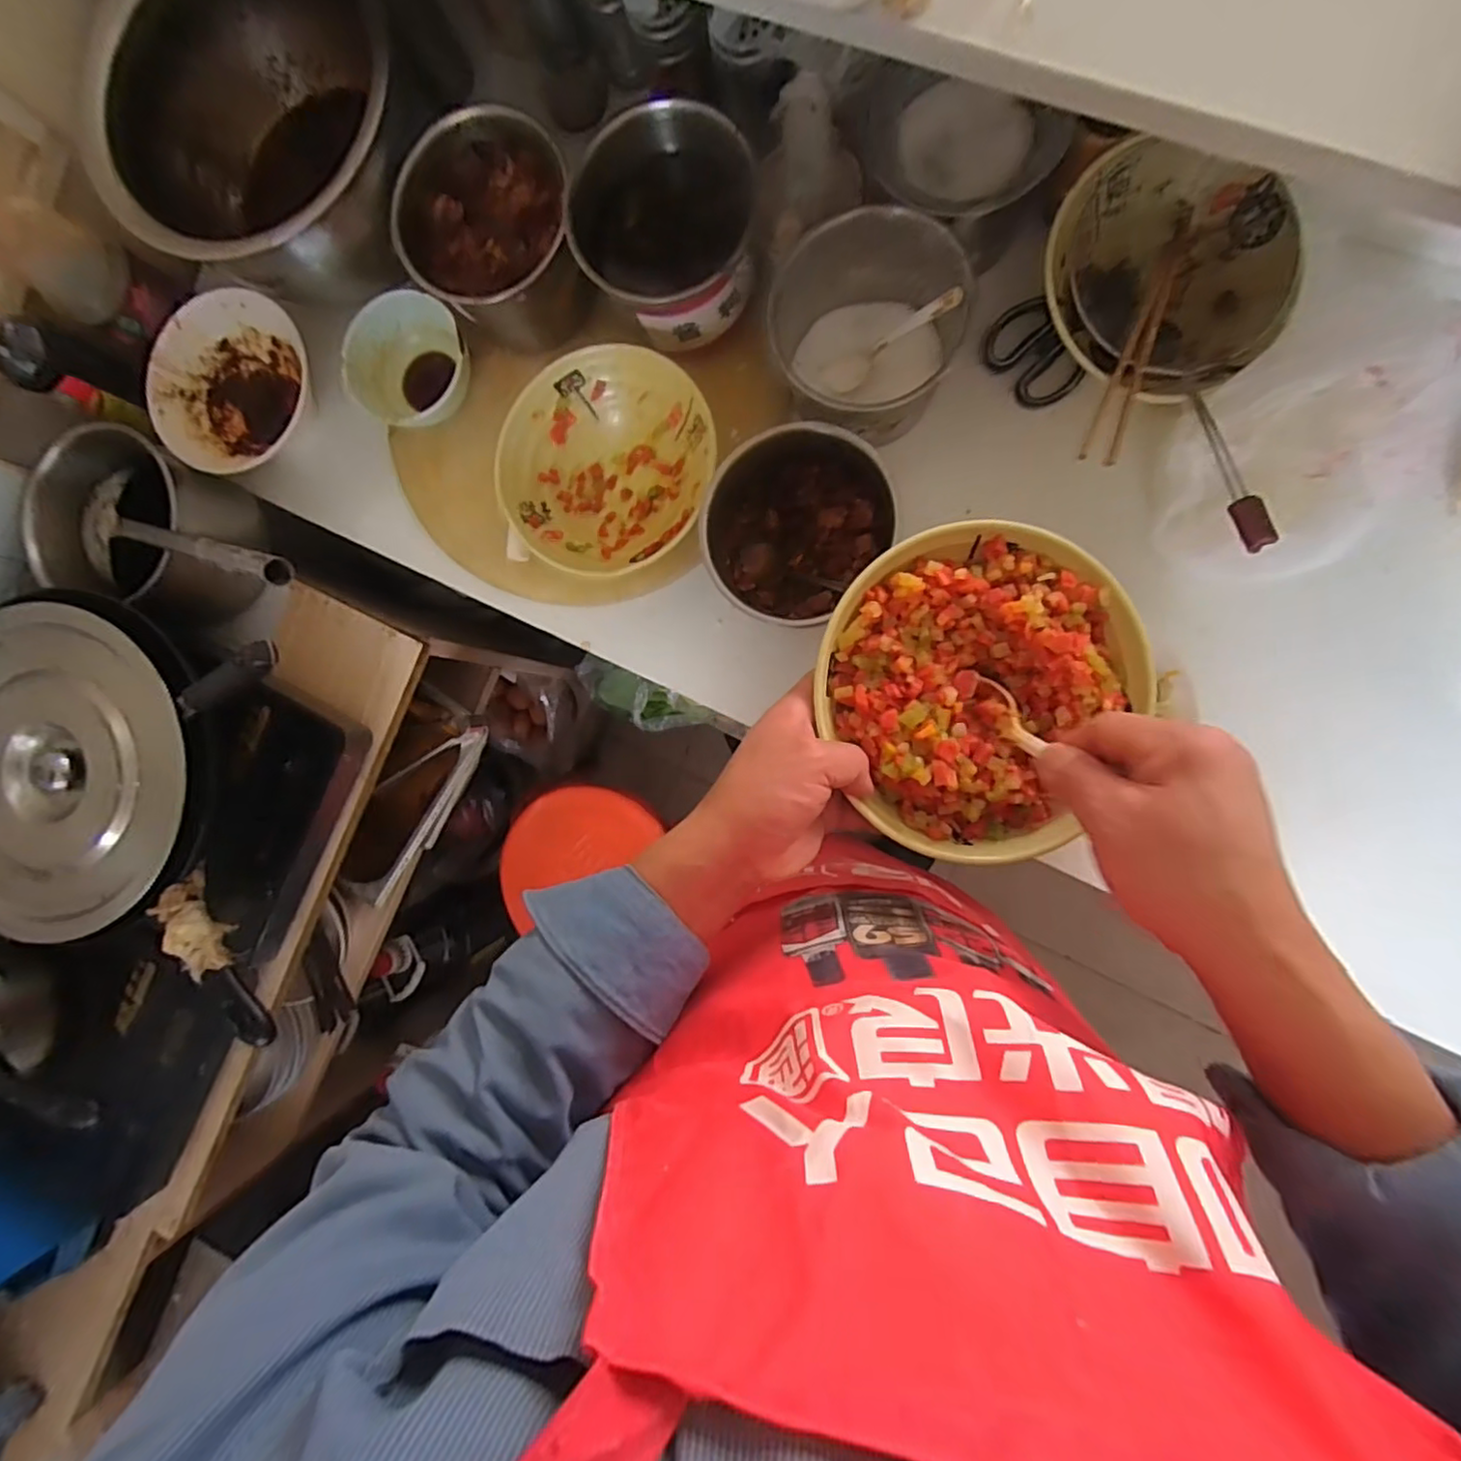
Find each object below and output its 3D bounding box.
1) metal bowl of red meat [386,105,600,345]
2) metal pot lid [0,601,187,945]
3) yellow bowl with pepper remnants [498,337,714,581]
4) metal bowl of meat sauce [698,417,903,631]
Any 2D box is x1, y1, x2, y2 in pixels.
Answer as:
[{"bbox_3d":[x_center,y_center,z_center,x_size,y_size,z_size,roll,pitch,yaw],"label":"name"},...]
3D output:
[{"bbox_3d":[-0.210,-0.441,0.590,0.140,0.104,0.143,0,91,8],"label":"metal bowl of red meat"},{"bbox_3d":[-0.614,0.038,0.598,0.262,0.048,0.287,0,91,8],"label":"metal pot lid"},{"bbox_3d":[-0.106,-0.231,0.584,0.183,0.072,0.175,0,91,8],"label":"yellow bowl with pepper remnants"},{"bbox_3d":[0.057,-0.171,0.547,0.142,0.081,0.149,0,91,8],"label":"metal bowl of meat sauce"}]

